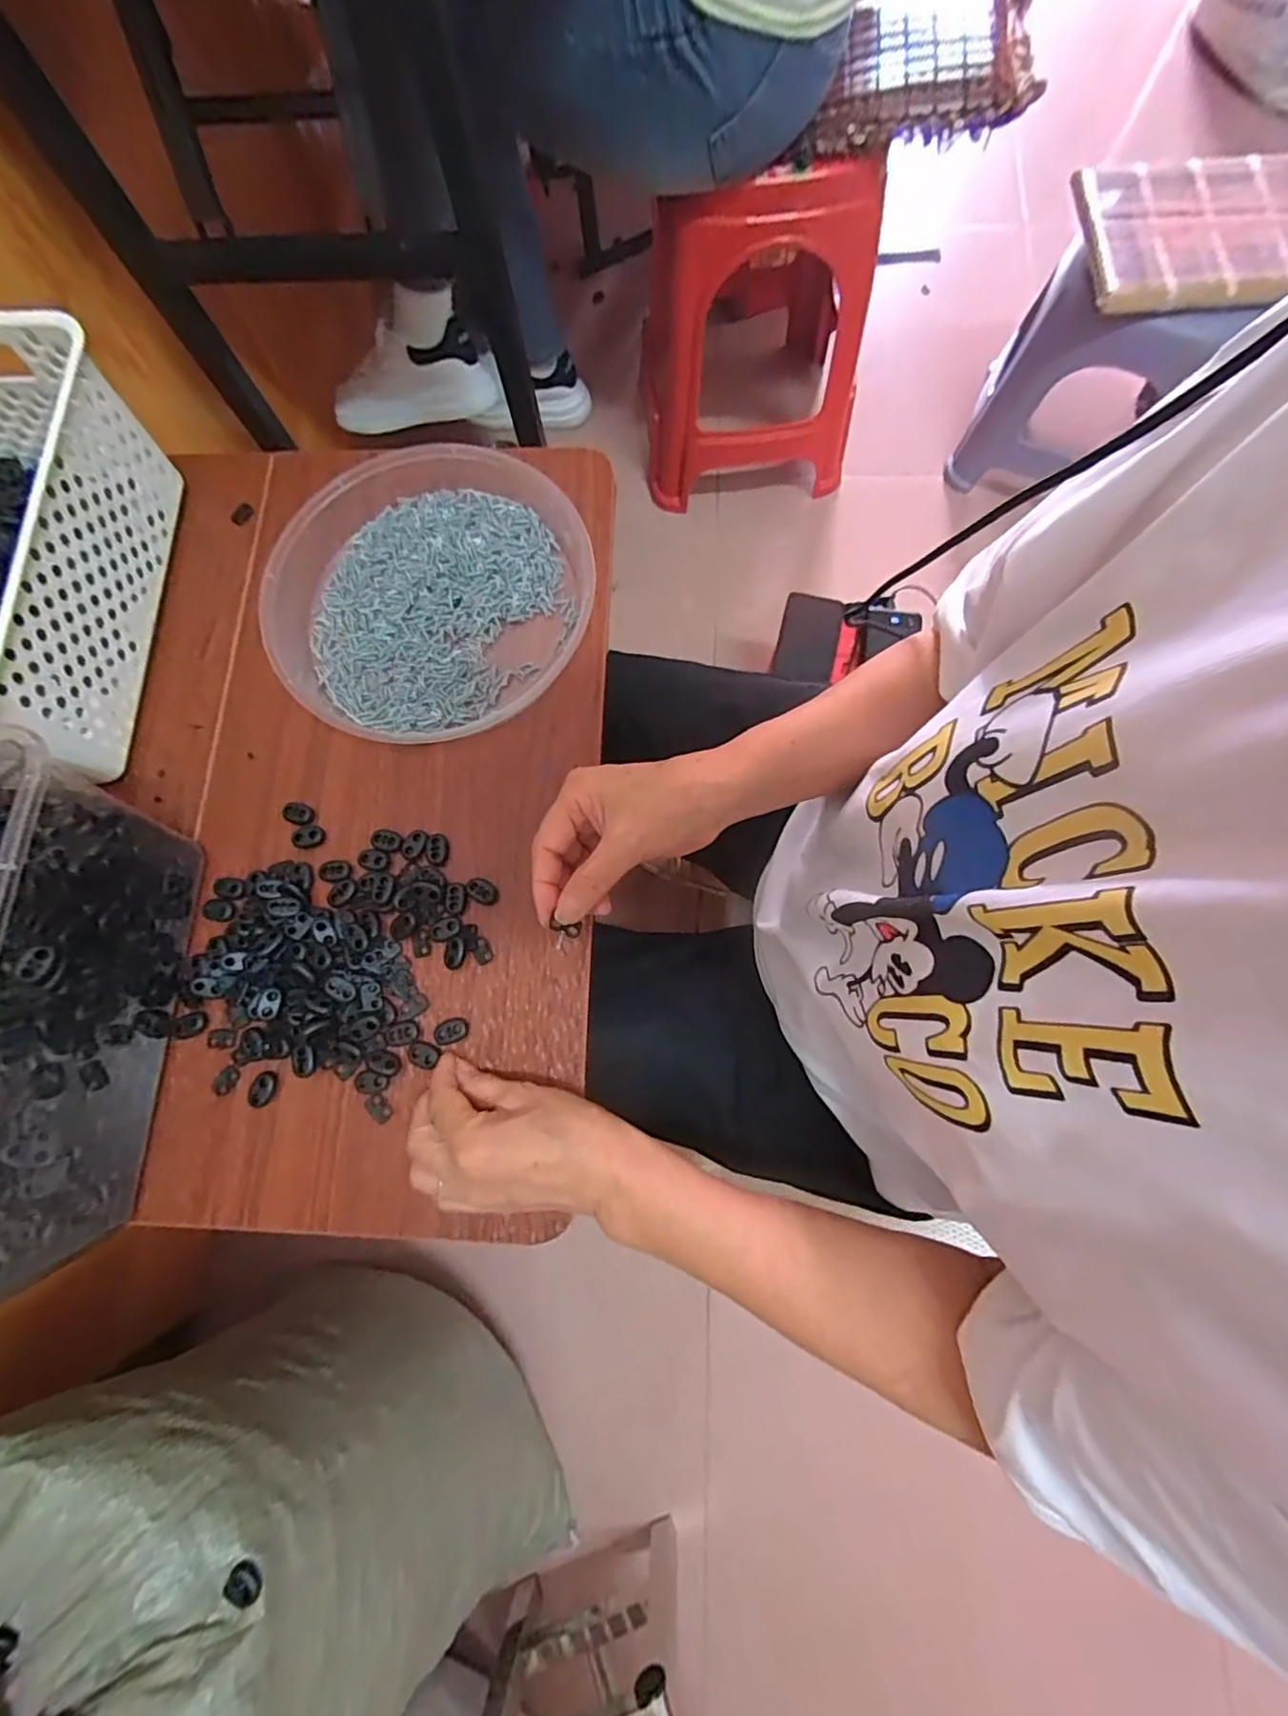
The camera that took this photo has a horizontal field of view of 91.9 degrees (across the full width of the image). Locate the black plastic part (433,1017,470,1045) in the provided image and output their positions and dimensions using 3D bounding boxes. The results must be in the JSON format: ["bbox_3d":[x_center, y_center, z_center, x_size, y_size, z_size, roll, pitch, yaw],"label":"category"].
[{"bbox_3d":[-0.125,0.112,0.403,0.022,0.007,0.015,-16,77,-2],"label":"black plastic part"}]

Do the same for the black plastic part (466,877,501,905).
[{"bbox_3d":[-0.109,0.023,0.421,0.023,0.004,0.015,28,79,8],"label":"black plastic part"}]

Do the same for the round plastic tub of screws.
[{"bbox_3d":[-0.154,-0.194,0.459,0.220,0.037,0.234,0,77,2],"label":"round plastic tub of screws"}]

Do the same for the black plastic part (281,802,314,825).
[{"bbox_3d":[-0.247,-0.032,0.443,0.024,0.004,0.016,16,78,5],"label":"black plastic part"}]

